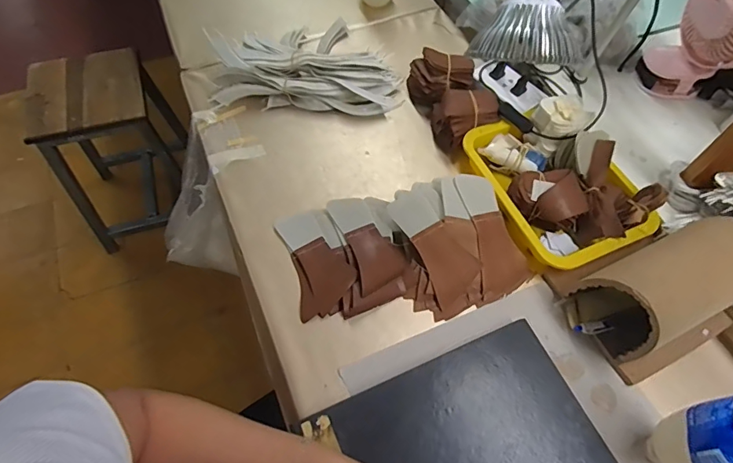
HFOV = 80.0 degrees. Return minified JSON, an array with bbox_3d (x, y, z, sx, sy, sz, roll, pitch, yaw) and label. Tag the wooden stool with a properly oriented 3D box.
[{"bbox_3d":[-0.710,-0.220,1.267,0.313,0.500,0.317,-13,62,-10],"label":"wooden stool"}]

